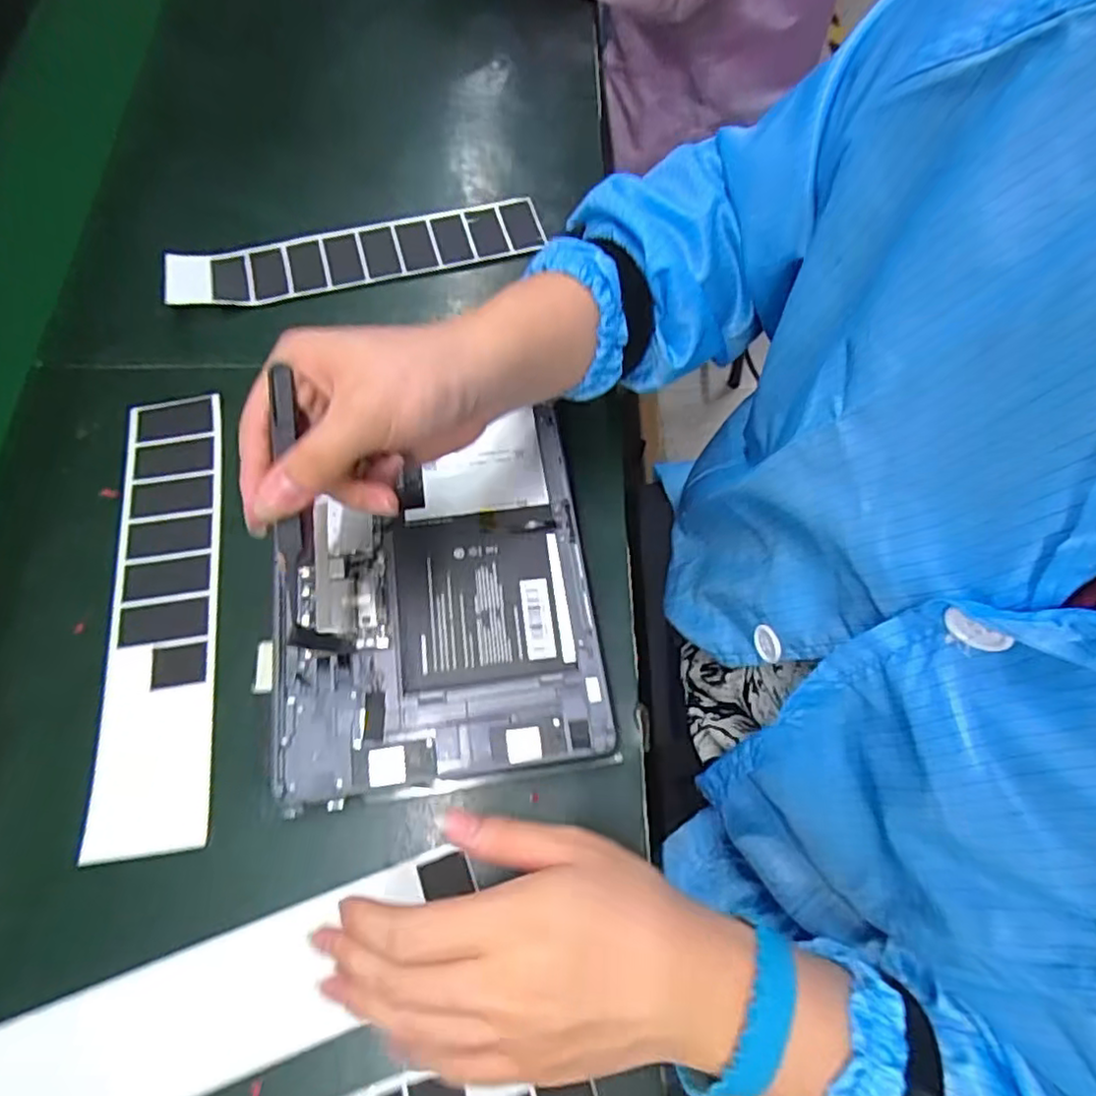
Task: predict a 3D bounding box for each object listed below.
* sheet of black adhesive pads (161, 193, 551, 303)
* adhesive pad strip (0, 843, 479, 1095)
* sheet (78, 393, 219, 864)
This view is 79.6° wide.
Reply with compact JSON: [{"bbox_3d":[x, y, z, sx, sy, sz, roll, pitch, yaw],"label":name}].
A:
[{"bbox_3d":[-0.138,-0.220,0.489,0.270,0.010,0.059,-15,69,-9],"label":"sheet of black adhesive pads"},{"bbox_3d":[-0.160,0.216,0.301,0.262,0.009,0.060,-19,67,-8],"label":"adhesive pad strip"},{"bbox_3d":[-0.222,0.029,0.379,0.056,0.008,0.268,-8,68,-5],"label":"sheet"}]

